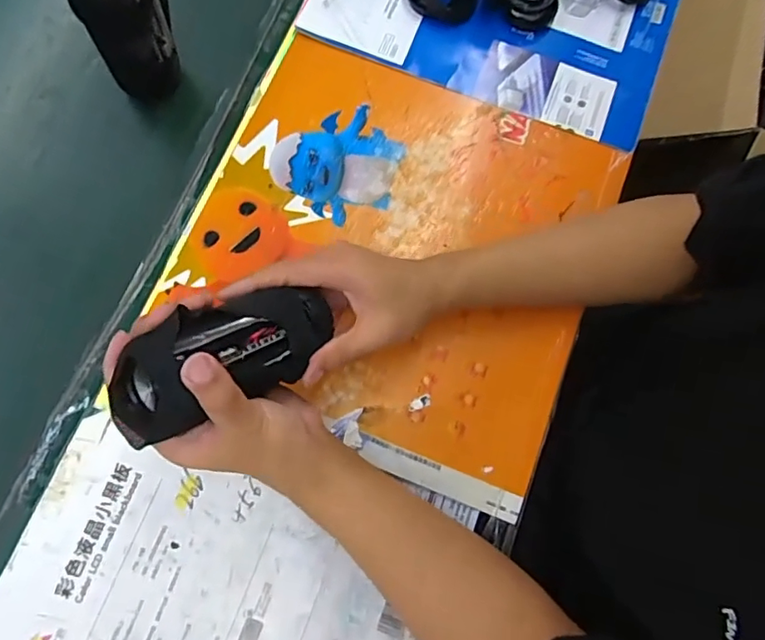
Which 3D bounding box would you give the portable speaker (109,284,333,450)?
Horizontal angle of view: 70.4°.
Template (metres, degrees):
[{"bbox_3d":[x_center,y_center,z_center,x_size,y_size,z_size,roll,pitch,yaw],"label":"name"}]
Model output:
[{"bbox_3d":[-0.099,0.023,0.365,0.156,0.052,0.063,-28,77,-35],"label":"portable speaker"}]

